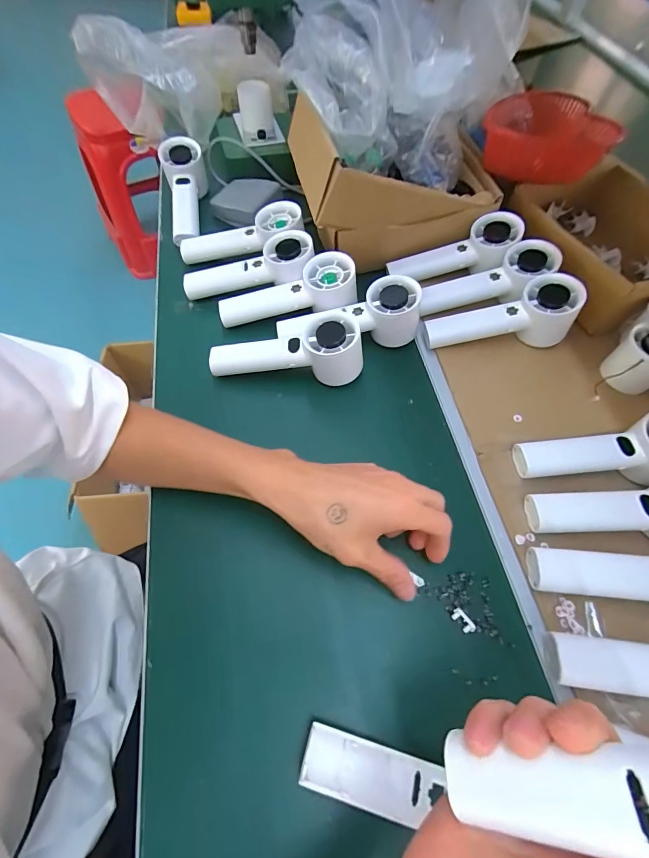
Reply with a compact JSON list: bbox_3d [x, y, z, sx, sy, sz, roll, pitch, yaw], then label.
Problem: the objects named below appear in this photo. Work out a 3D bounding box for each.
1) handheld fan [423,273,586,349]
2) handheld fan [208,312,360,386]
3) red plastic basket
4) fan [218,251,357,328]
[{"bbox_3d":[0.192,-0.118,0.419,0.156,0.053,0.055,-10,61,13],"label":"handheld fan"},{"bbox_3d":[-0.040,-0.077,0.401,0.158,0.052,0.059,-4,61,9],"label":"handheld fan"},{"bbox_3d":[0.268,-0.359,0.464,0.142,0.053,0.127,17,62,6],"label":"red plastic basket"},{"bbox_3d":[-0.043,-0.152,0.431,0.157,0.037,0.051,-13,61,11],"label":"fan"}]

